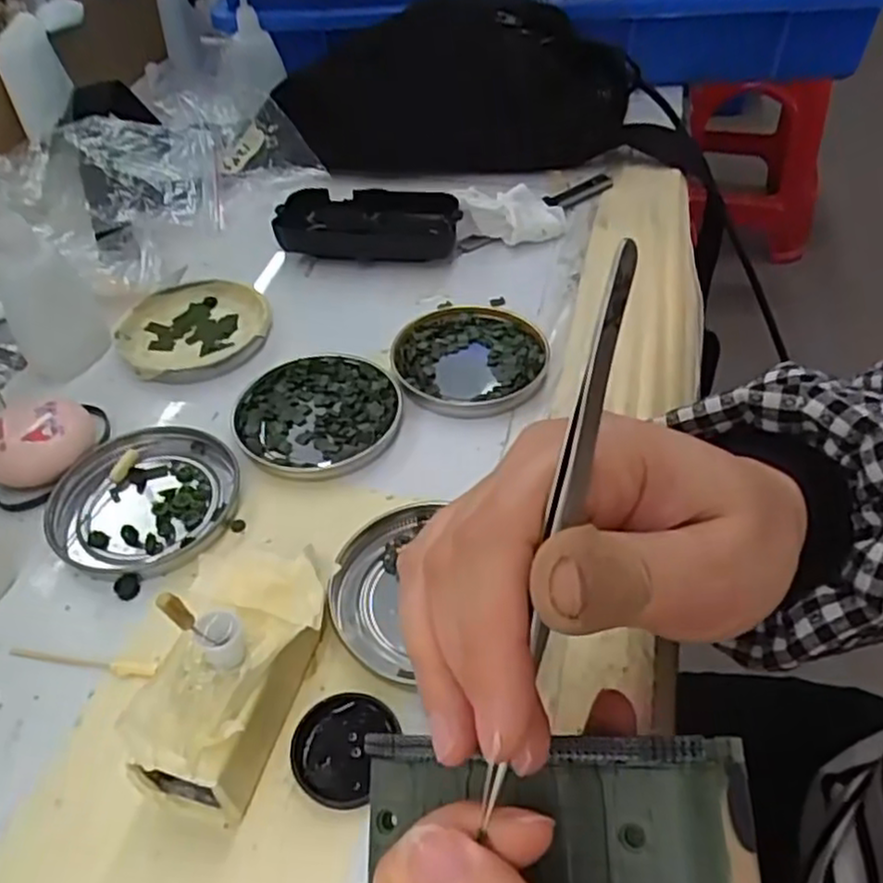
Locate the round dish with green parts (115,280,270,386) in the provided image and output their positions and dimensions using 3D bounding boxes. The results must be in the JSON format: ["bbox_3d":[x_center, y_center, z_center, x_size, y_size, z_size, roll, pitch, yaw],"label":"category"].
[{"bbox_3d":[-0.136,-0.062,0.406,0.078,0.013,0.081,-1,46,1],"label":"round dish with green parts"}]

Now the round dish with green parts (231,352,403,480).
[{"bbox_3d":[-0.059,-0.014,0.355,0.078,0.008,0.076,-1,46,1],"label":"round dish with green parts"}]

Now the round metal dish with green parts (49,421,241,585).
[{"bbox_3d":[-0.129,0.025,0.321,0.073,0.007,0.078,-1,46,1],"label":"round metal dish with green parts"}]

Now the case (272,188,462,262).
[{"bbox_3d":[-0.046,-0.134,0.457,0.110,0.025,0.041,1,46,4],"label":"case"}]

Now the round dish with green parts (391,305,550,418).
[{"bbox_3d":[0.015,-0.044,0.379,0.077,0.008,0.078,-1,46,1],"label":"round dish with green parts"}]

